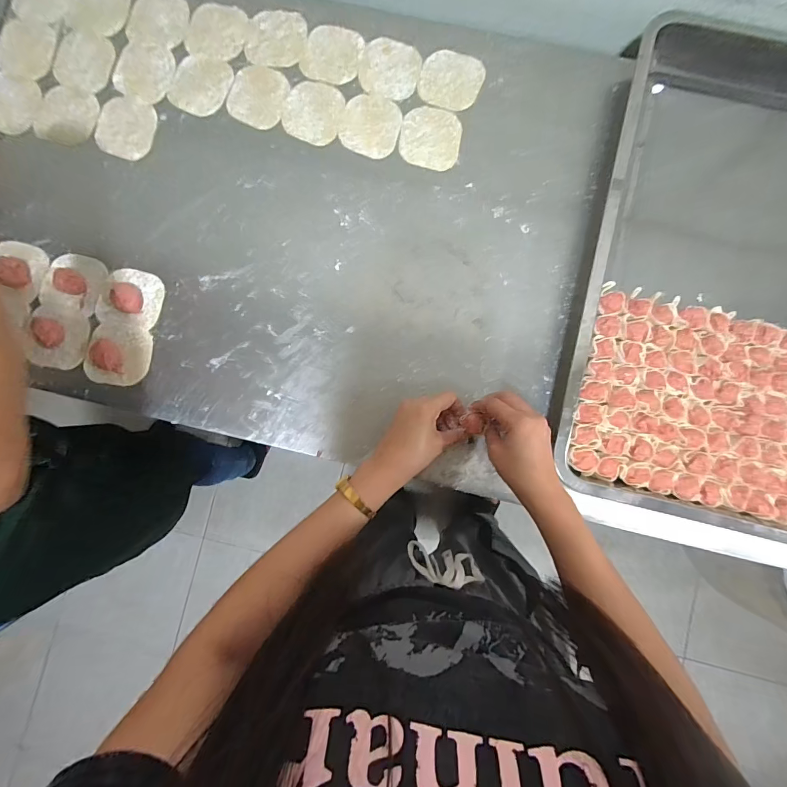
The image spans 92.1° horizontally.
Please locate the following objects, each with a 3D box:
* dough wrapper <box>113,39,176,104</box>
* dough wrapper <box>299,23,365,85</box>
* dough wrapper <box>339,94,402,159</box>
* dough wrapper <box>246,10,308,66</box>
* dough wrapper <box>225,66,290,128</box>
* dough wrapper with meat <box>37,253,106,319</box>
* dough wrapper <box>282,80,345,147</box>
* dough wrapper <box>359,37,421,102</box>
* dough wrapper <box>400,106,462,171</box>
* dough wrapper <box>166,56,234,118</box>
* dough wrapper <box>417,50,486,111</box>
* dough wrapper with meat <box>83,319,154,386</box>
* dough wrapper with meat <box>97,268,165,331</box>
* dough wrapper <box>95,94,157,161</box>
[{"bbox_3d":[-0.338,-0.441,0.516,0.081,0.004,0.081,0,86,0],"label":"dough wrapper"},{"bbox_3d":[-0.082,-0.461,0.515,0.077,0.004,0.084,0,86,0],"label":"dough wrapper"},{"bbox_3d":[-0.031,-0.358,0.506,0.078,0.004,0.082,15,86,1],"label":"dough wrapper"},{"bbox_3d":[-0.159,-0.485,0.517,0.080,0.004,0.083,7,86,0],"label":"dough wrapper"},{"bbox_3d":[-0.184,-0.403,0.515,0.078,0.004,0.085,0,86,0],"label":"dough wrapper"},{"bbox_3d":[-0.413,-0.144,0.486,0.078,0.017,0.073,20,86,1],"label":"dough wrapper with meat"},{"bbox_3d":[-0.109,-0.379,0.510,0.079,0.004,0.083,12,86,1],"label":"dough wrapper"},{"bbox_3d":[-0.004,-0.441,0.512,0.080,0.004,0.084,0,86,0],"label":"dough wrapper"},{"bbox_3d":[0.049,-0.339,0.503,0.079,0.004,0.082,10,86,1],"label":"dough wrapper"},{"bbox_3d":[-0.260,-0.418,0.514,0.070,0.008,0.082,21,86,1],"label":"dough wrapper"},{"bbox_3d":[0.077,-0.419,0.507,0.081,0.004,0.078,0,90,0],"label":"dough wrapper"},{"bbox_3d":[-0.353,-0.049,0.484,0.077,0.013,0.077,14,86,1],"label":"dough wrapper with meat"},{"bbox_3d":[-0.340,-0.124,0.490,0.074,0.014,0.073,10,86,1],"label":"dough wrapper with meat"},{"bbox_3d":[-0.360,-0.356,0.510,0.074,0.007,0.083,17,86,1],"label":"dough wrapper"}]

